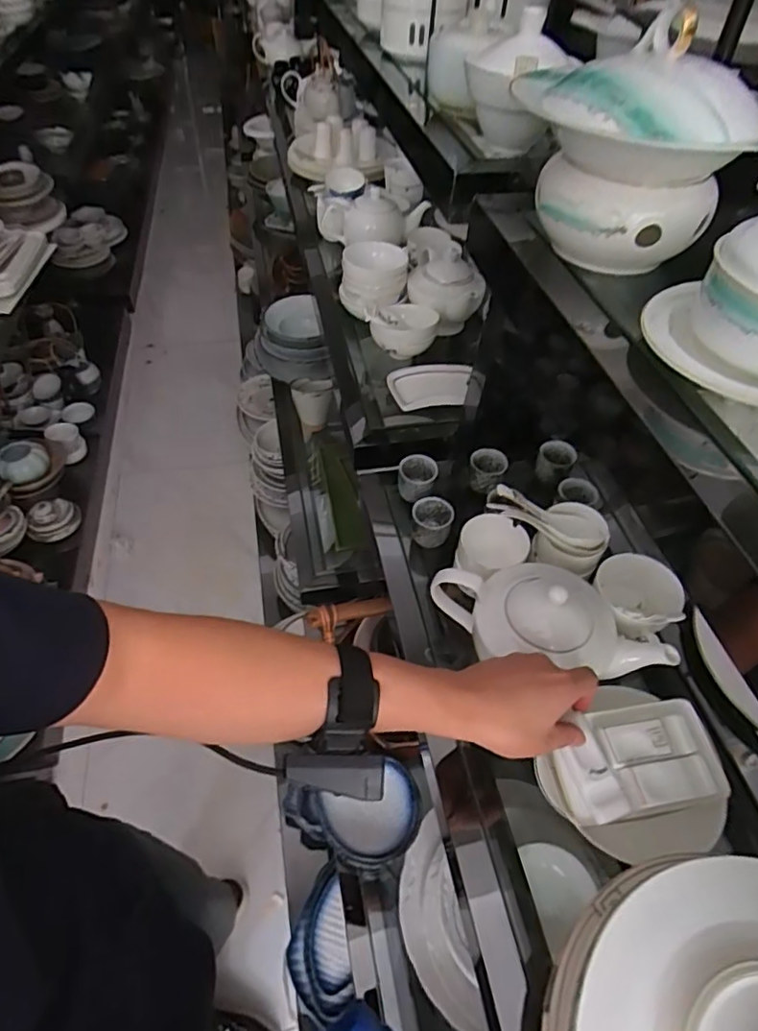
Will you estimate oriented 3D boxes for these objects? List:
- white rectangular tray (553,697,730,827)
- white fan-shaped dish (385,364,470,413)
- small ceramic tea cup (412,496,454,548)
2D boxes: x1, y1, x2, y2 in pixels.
[{"bbox_3d":[0.222,0.209,0.493,0.146,0.022,0.083,-8,51,-10],"label":"white rectangular tray"},{"bbox_3d":[0.078,-0.206,0.897,0.123,0.032,0.095,1,50,-2],"label":"white fan-shaped dish"},{"bbox_3d":[0.063,0.007,0.693,0.046,0.042,0.046,2,50,-2],"label":"small ceramic tea cup"}]

